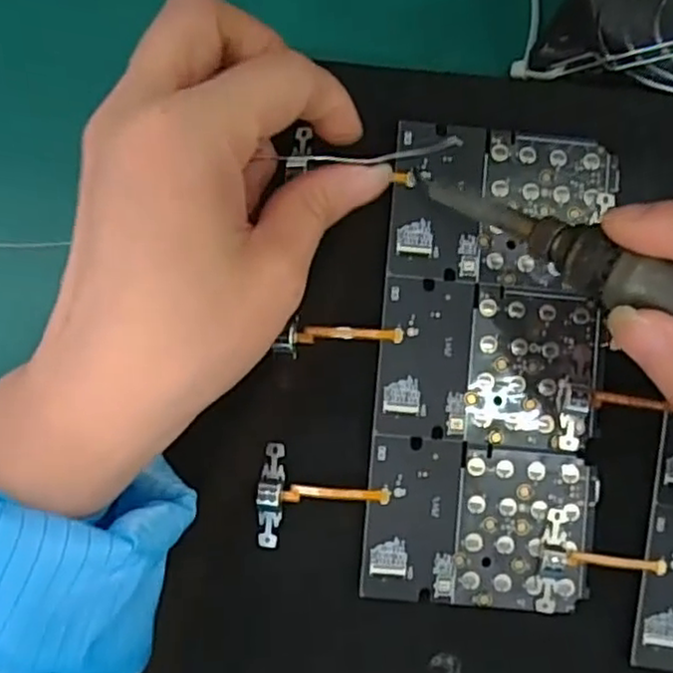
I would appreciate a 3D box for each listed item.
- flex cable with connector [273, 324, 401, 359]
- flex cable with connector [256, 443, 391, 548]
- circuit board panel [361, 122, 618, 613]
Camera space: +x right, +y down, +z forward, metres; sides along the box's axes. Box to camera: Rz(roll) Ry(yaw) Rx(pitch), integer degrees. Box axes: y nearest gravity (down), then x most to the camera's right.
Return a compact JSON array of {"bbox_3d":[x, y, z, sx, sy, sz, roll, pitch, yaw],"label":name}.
[{"bbox_3d":[0.001,0.002,0.244,0.043,0.004,0.011,3,85,-2],"label":"flex cable with connector"},{"bbox_3d":[-0.005,0.055,0.243,0.045,0.004,0.035,-1,86,-2],"label":"flex cable with connector"},{"bbox_3d":[0.055,0.010,0.246,0.077,0.006,0.163,4,85,-2],"label":"circuit board panel"}]

